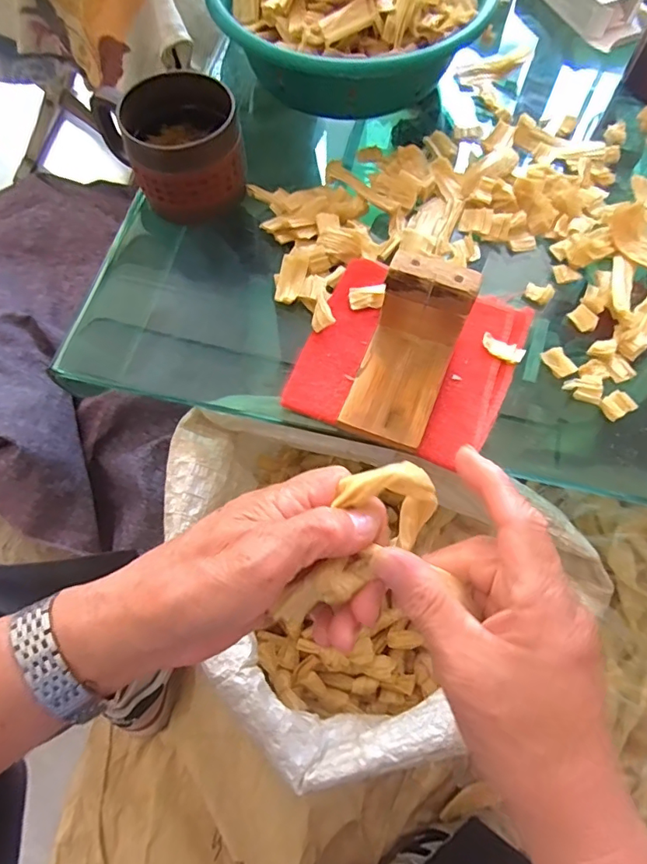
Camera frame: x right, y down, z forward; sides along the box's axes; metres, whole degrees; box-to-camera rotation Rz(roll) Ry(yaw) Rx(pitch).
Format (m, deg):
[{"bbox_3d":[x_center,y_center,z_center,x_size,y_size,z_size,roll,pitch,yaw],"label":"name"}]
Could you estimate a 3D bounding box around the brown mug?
[{"bbox_3d":[-0.124,-0.244,0.441,0.107,0.073,0.092,-20,69,-8],"label":"brown mug"}]

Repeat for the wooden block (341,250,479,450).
[{"bbox_3d":[0.057,-0.054,0.349,0.059,0.069,0.104,21,69,9],"label":"wooden block"}]

